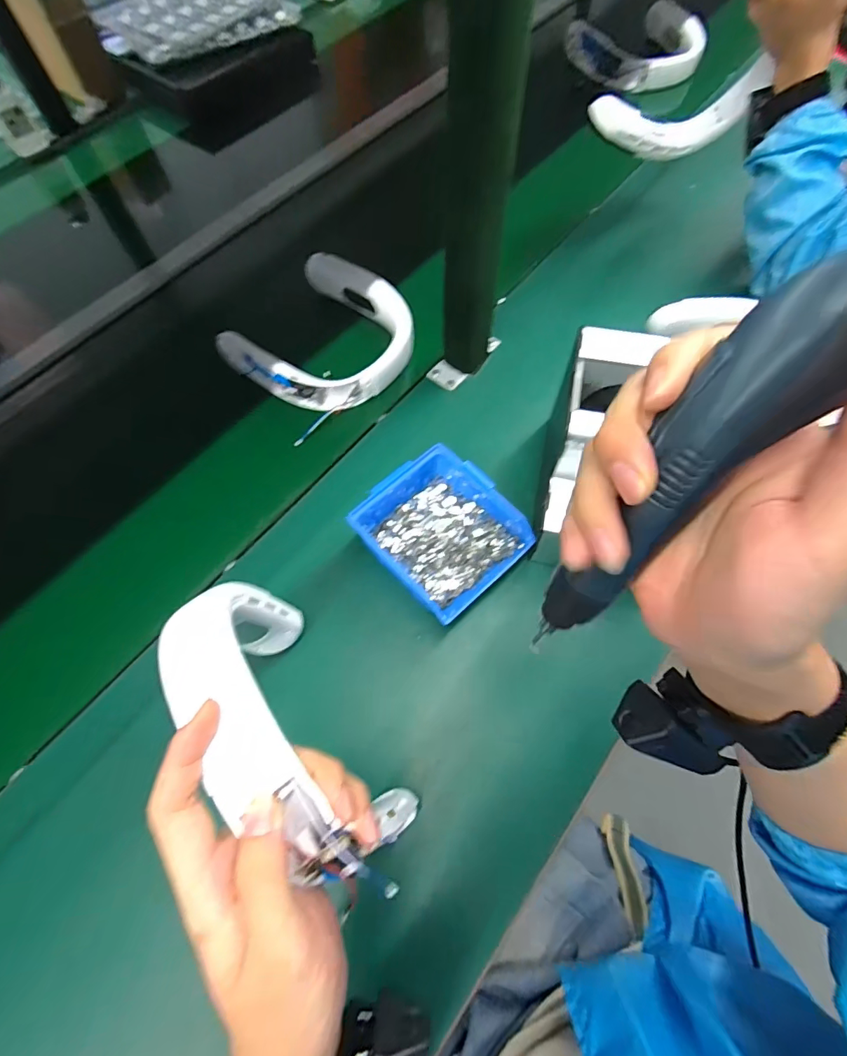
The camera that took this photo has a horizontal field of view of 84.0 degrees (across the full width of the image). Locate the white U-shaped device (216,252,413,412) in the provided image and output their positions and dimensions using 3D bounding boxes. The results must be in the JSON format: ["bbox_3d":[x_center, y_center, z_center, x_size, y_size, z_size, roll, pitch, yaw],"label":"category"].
[{"bbox_3d":[-0.120,-0.240,0.590,0.191,0.046,0.200,36,71,14],"label":"white U-shaped device"}]

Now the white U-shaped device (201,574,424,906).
[{"bbox_3d":[-0.081,0.141,0.317,0.059,0.193,0.216,-35,70,-11],"label":"white U-shaped device"}]

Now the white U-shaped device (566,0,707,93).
[{"bbox_3d":[0.419,-0.924,0.906,0.228,0.054,0.210,-14,68,-6],"label":"white U-shaped device"}]

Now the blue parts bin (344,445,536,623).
[{"bbox_3d":[0.019,0.004,0.459,0.133,0.062,0.139,-40,73,-15],"label":"blue parts bin"}]

